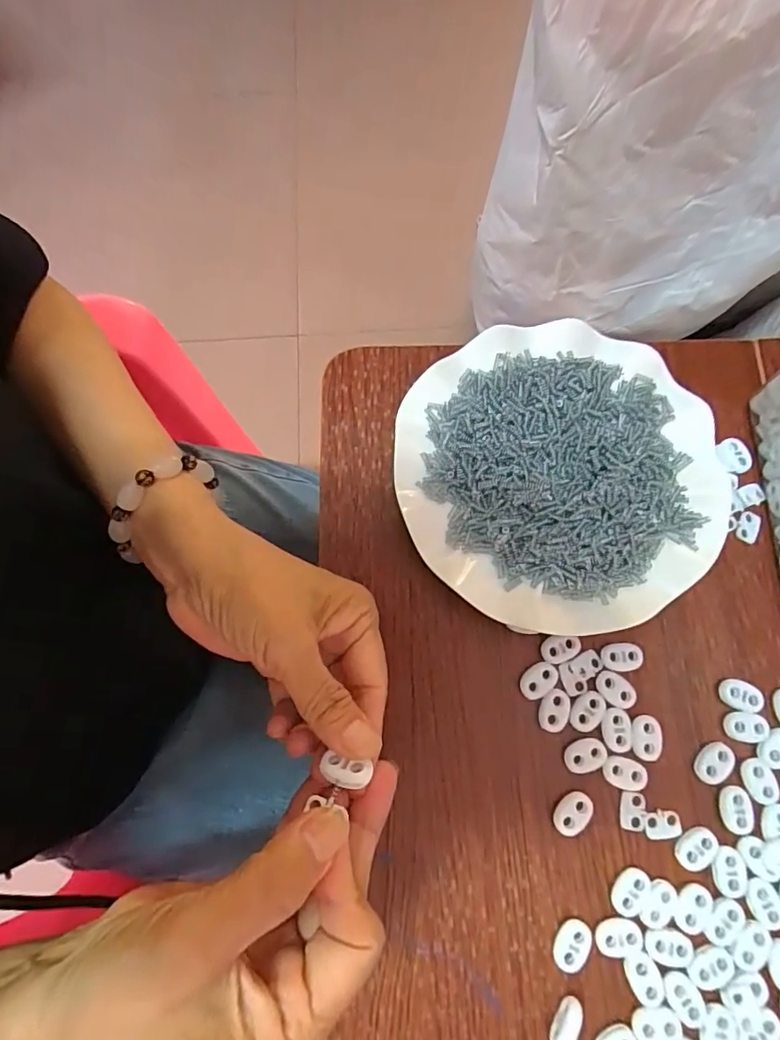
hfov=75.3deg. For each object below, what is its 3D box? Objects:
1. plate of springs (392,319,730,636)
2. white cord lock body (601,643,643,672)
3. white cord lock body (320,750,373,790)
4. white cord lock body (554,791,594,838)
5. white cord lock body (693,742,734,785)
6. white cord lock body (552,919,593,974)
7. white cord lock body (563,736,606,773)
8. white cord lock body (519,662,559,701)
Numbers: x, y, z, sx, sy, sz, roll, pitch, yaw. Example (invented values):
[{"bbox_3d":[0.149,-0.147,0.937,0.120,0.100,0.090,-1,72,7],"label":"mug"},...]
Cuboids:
[{"bbox_3d":[0.099,-0.027,0.301,0.184,0.025,0.176,0,76,1],"label":"plate of springs"},{"bbox_3d":[0.131,0.077,0.283,0.022,0.004,0.015,-1,76,1],"label":"white cord lock body"},{"bbox_3d":[-0.019,0.104,0.209,0.021,0.004,0.010,9,76,14],"label":"white cord lock body"},{"bbox_3d":[0.096,0.154,0.266,0.023,0.004,0.017,-38,78,-8],"label":"white cord lock body"},{"bbox_3d":[0.174,0.131,0.270,0.022,0.004,0.016,-36,78,-7],"label":"white cord lock body"},{"bbox_3d":[0.091,0.211,0.250,0.016,0.005,0.022,30,78,9],"label":"white cord lock body"},{"bbox_3d":[0.105,0.127,0.271,0.022,0.004,0.016,-18,76,-3],"label":"white cord lock body"},{"bbox_3d":[0.083,0.089,0.281,0.023,0.004,0.016,-36,78,-7],"label":"white cord lock body"}]

